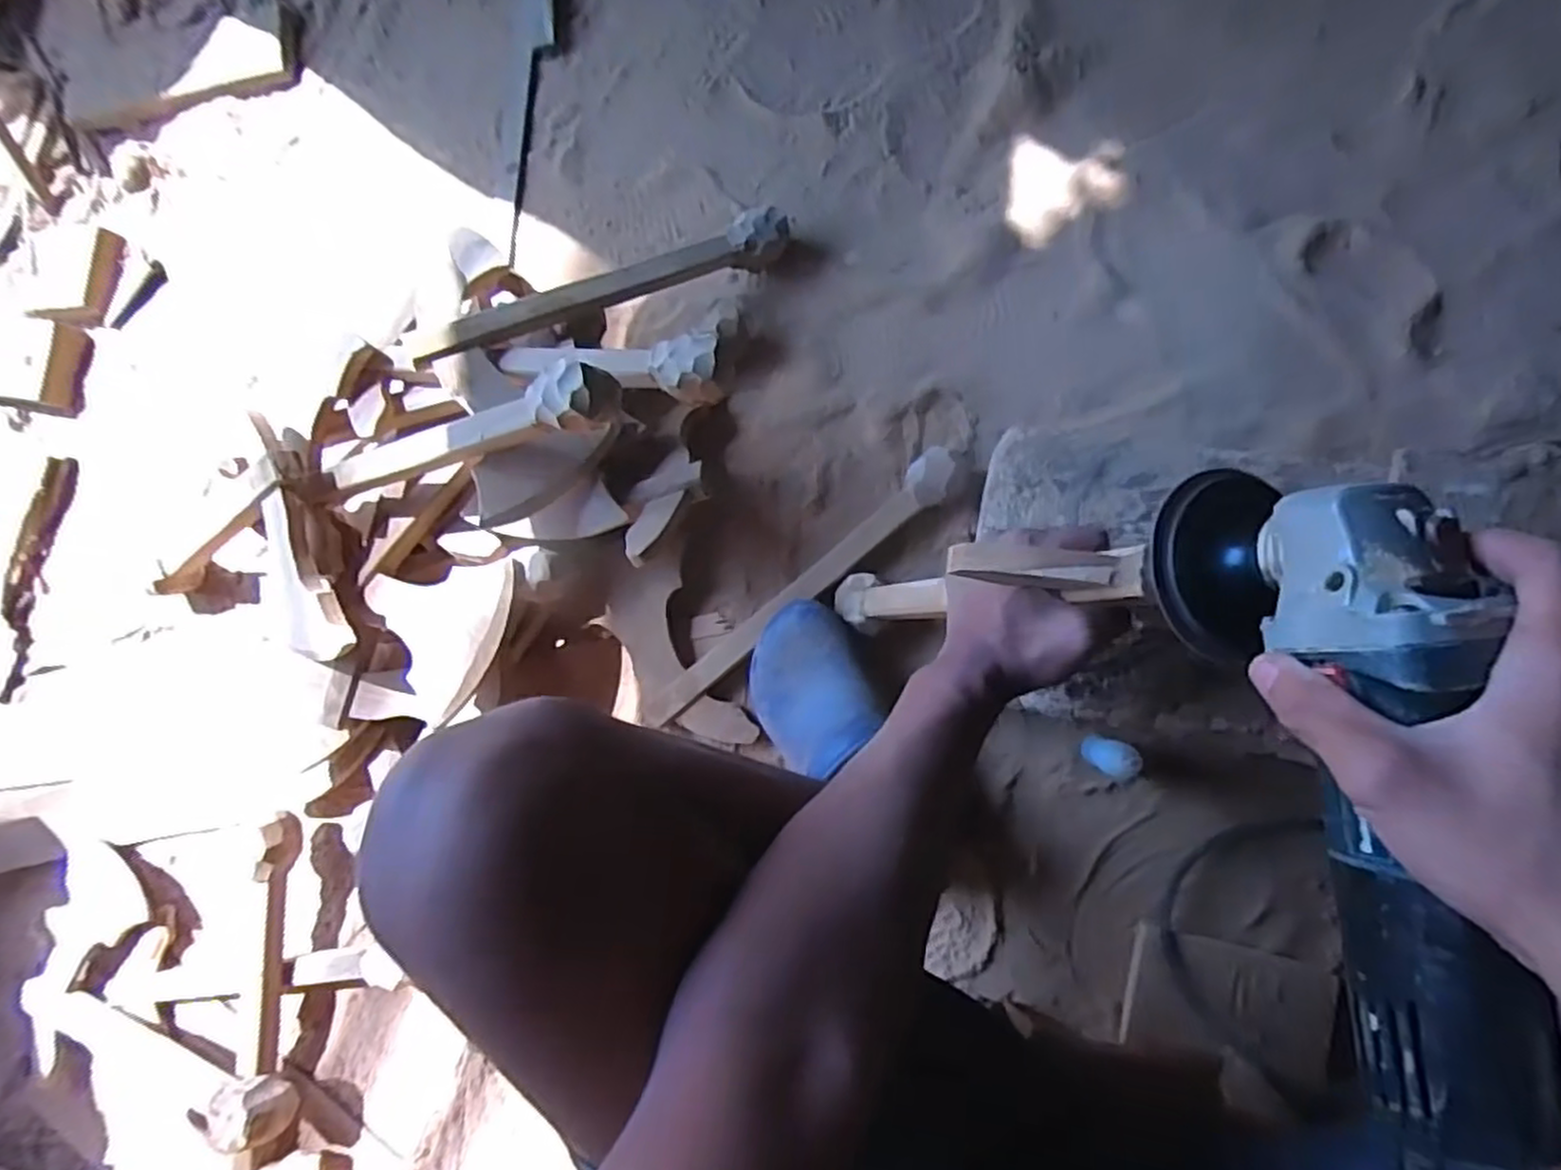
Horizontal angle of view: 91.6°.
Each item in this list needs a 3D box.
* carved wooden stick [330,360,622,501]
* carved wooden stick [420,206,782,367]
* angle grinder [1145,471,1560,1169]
[{"bbox_3d":[-0.269,-0.124,0.643,0.315,0.056,0.049,-10,83,28],"label":"carved wooden stick"},{"bbox_3d":[-0.153,-0.286,0.708,0.379,0.041,0.043,-28,80,-22],"label":"carved wooden stick"},{"bbox_3d":[0.228,0.073,0.301,0.084,0.089,0.278,-8,75,7],"label":"angle grinder"}]

